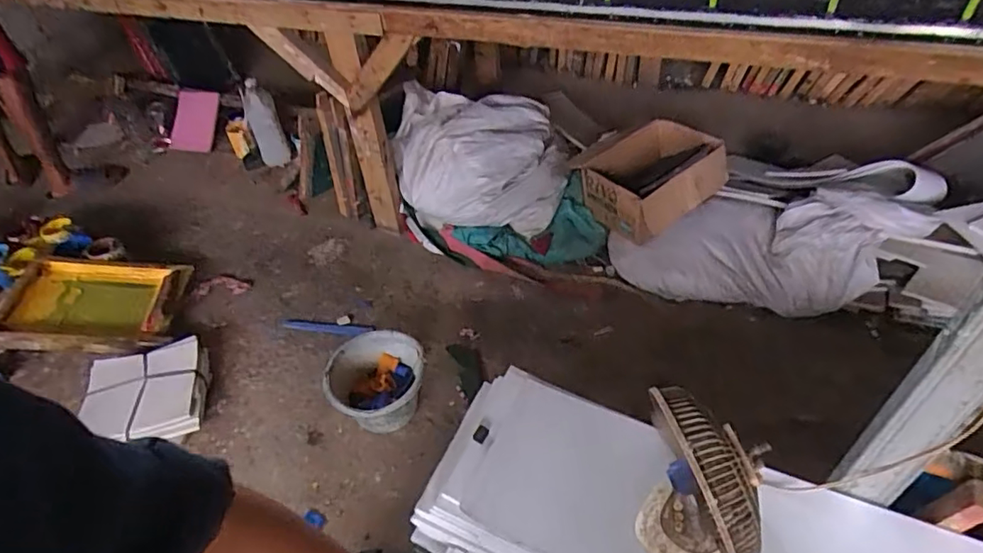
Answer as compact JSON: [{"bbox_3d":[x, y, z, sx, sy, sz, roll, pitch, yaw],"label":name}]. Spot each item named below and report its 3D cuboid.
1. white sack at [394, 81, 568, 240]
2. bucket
[{"bbox_3d":[-0.034,-0.397,1.862,0.543,0.300,0.401,5,44,12],"label":"white sack"},{"bbox_3d":[-0.281,0.277,1.412,0.230,0.170,0.243,-4,43,3],"label":"bucket"}]

